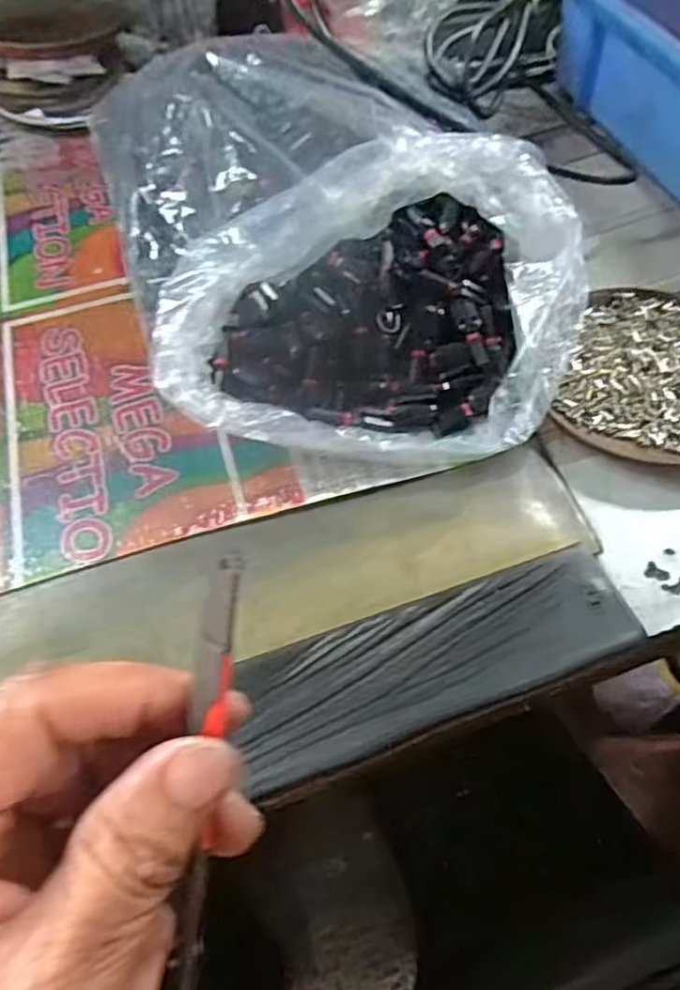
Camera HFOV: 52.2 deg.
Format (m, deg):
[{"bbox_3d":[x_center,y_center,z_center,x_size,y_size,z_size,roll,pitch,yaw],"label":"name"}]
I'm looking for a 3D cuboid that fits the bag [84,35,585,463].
[{"bbox_3d":[-0.011,-0.143,0.366,0.205,0.096,0.279,-16,58,-7],"label":"bag"}]

